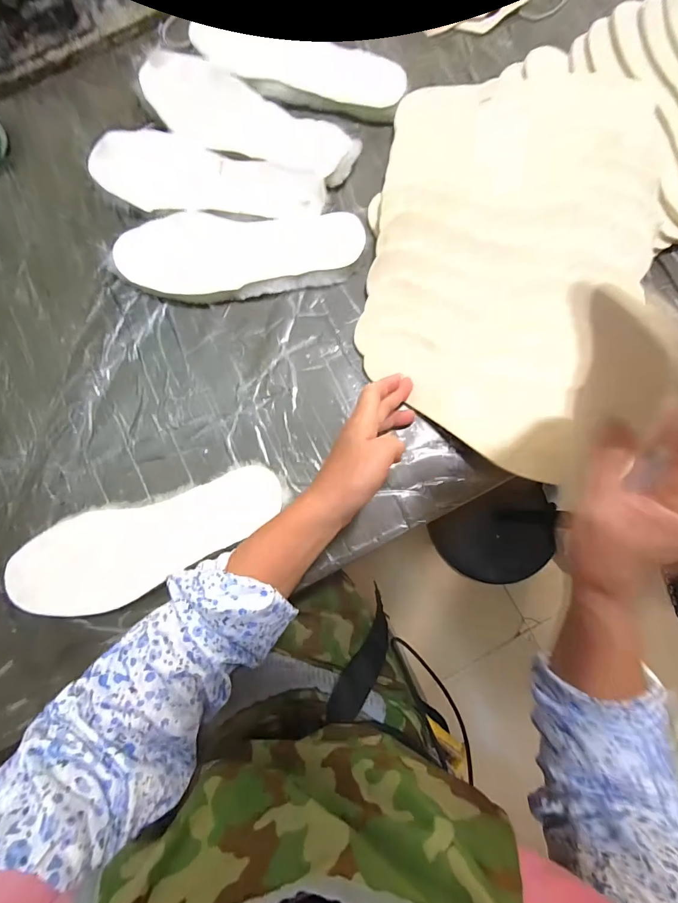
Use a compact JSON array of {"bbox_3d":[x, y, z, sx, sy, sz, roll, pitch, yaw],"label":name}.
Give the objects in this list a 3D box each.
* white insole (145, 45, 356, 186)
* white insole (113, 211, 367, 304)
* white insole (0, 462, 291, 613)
[{"bbox_3d":[-0.103,-0.356,0.410,0.246,0.007,0.088,31,84,5],"label":"white insole"},{"bbox_3d":[-0.102,-0.203,0.402,0.247,0.021,0.089,0,82,1],"label":"white insole"},{"bbox_3d":[-0.174,0.086,0.356,0.250,0.013,0.088,-16,82,-2],"label":"white insole"}]

